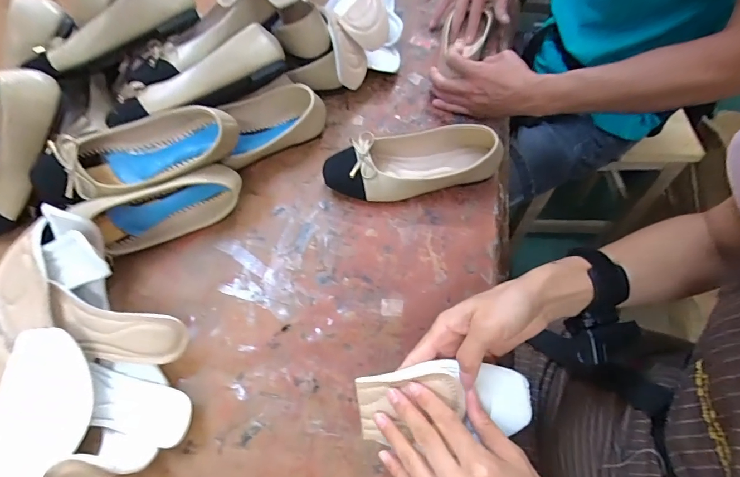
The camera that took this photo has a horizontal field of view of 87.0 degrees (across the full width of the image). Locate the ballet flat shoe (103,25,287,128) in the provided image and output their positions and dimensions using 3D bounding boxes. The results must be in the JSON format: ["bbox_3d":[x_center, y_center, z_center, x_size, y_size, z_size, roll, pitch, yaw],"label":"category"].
[{"bbox_3d":[-0.221,-0.198,0.519,0.237,0.077,0.056,-28,63,-13],"label":"ballet flat shoe"}]

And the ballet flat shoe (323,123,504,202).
[{"bbox_3d":[0.056,-0.103,0.539,0.236,0.065,0.084,-5,60,-1],"label":"ballet flat shoe"}]

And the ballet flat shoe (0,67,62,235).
[{"bbox_3d":[-0.479,-0.106,0.515,0.079,0.056,0.242,37,105,19],"label":"ballet flat shoe"}]

